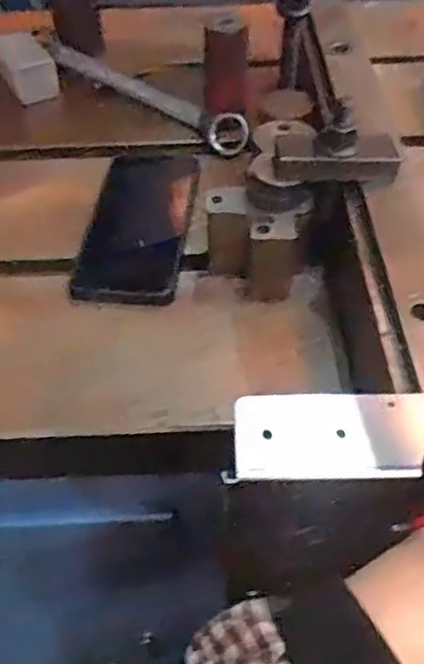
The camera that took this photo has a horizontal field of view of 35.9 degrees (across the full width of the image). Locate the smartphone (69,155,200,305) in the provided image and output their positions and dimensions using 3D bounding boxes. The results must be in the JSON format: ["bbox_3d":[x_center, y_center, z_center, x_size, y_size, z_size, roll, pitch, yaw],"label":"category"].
[{"bbox_3d":[-0.059,-0.089,0.529,0.079,0.013,0.165,2,48,8],"label":"smartphone"}]

